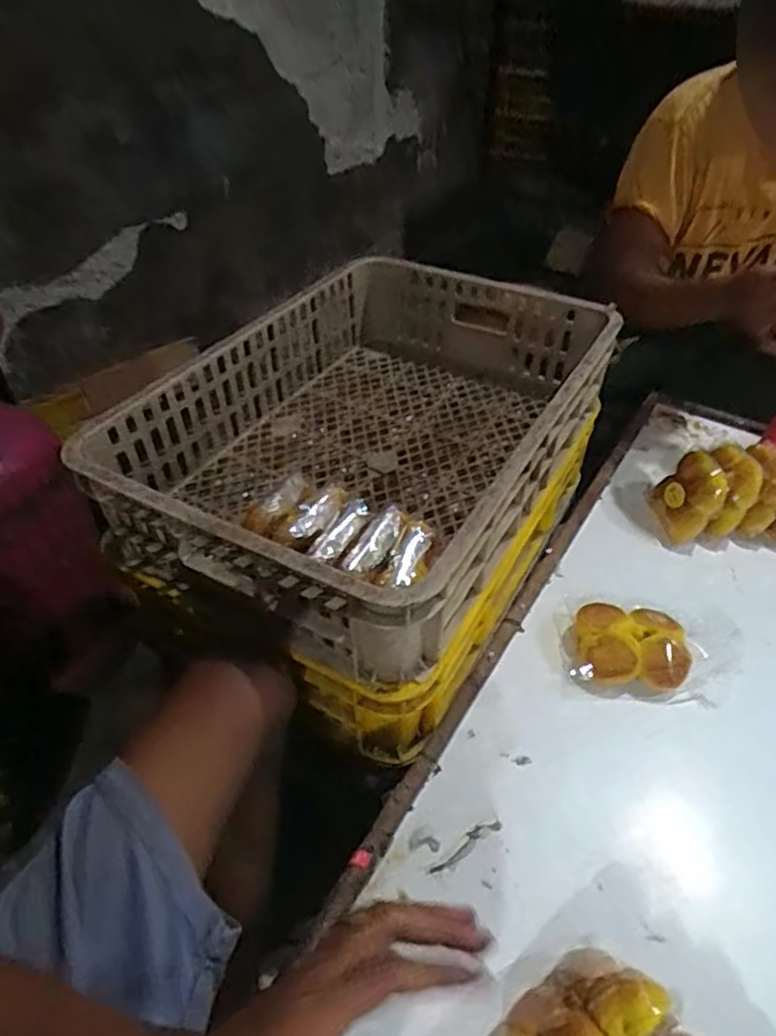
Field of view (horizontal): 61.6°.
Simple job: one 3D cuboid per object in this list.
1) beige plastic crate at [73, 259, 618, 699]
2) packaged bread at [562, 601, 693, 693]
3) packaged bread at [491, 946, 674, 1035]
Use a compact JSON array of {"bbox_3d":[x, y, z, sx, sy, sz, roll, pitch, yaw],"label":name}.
[{"bbox_3d":[-0.003,-0.120,0.817,0.416,0.146,0.628,21,45,22],"label":"beige plastic crate"},{"bbox_3d":[0.278,0.148,0.756,0.132,0.041,0.105,7,42,7],"label":"packaged bread"},{"bbox_3d":[0.136,0.369,0.475,0.107,0.115,0.037,-39,95,-26],"label":"packaged bread"}]

